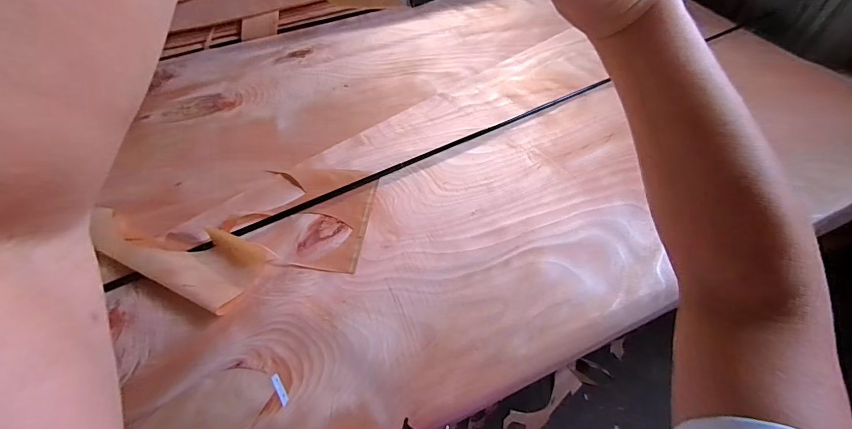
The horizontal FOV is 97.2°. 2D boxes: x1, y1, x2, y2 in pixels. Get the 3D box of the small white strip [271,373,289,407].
[{"bbox_3d":[-0.284,0.342,0.733,0.014,0.005,0.064,-30,56,-18],"label":"small white strip"}]

